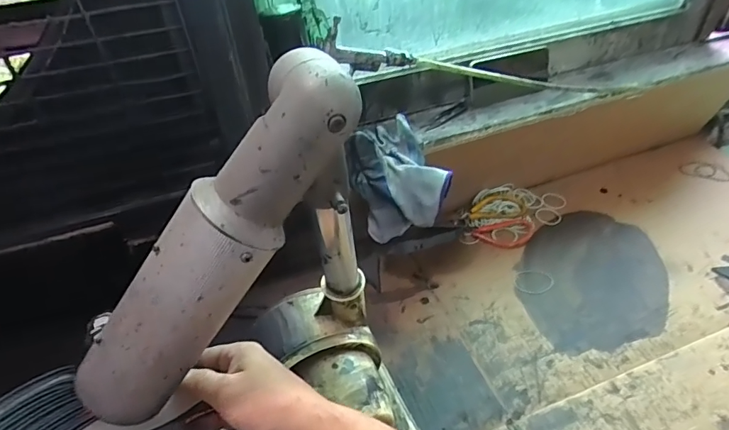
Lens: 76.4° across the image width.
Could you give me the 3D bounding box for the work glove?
[{"bbox_3d":[0.044,-0.056,0.661,0.132,0.119,0.163,-6,42,-2],"label":"work glove"}]

